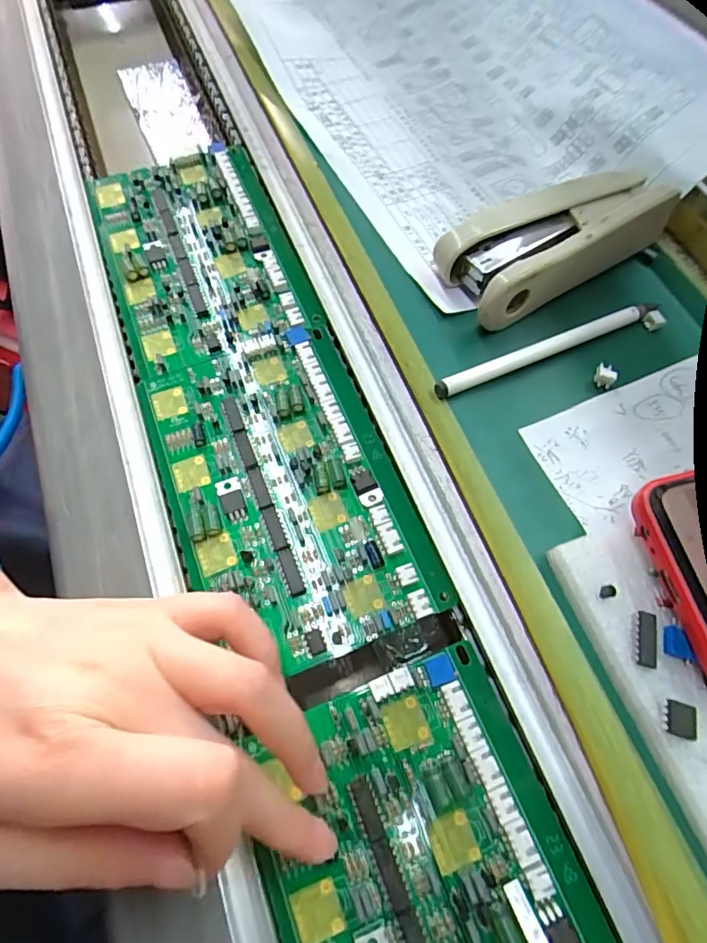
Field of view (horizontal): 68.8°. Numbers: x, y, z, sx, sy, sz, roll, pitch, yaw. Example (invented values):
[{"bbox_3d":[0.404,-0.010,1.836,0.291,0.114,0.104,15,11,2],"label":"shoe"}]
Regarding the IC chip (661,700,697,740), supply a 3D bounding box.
[{"bbox_3d":[0.109,0.082,0.171,0.010,0.004,0.010,15,68,8],"label":"IC chip"}]

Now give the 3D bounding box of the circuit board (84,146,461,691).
[{"bbox_3d":[-0.057,-0.054,0.258,0.102,0.012,0.296,-19,67,-6],"label":"circuit board"}]

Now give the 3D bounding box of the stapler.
[{"bbox_3d":[0.100,-0.119,0.261,0.114,0.031,0.054,-29,68,-10],"label":"stapler"}]

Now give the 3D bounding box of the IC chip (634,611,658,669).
[{"bbox_3d":[0.104,0.060,0.183,0.008,0.004,0.019,13,67,7],"label":"IC chip"}]

